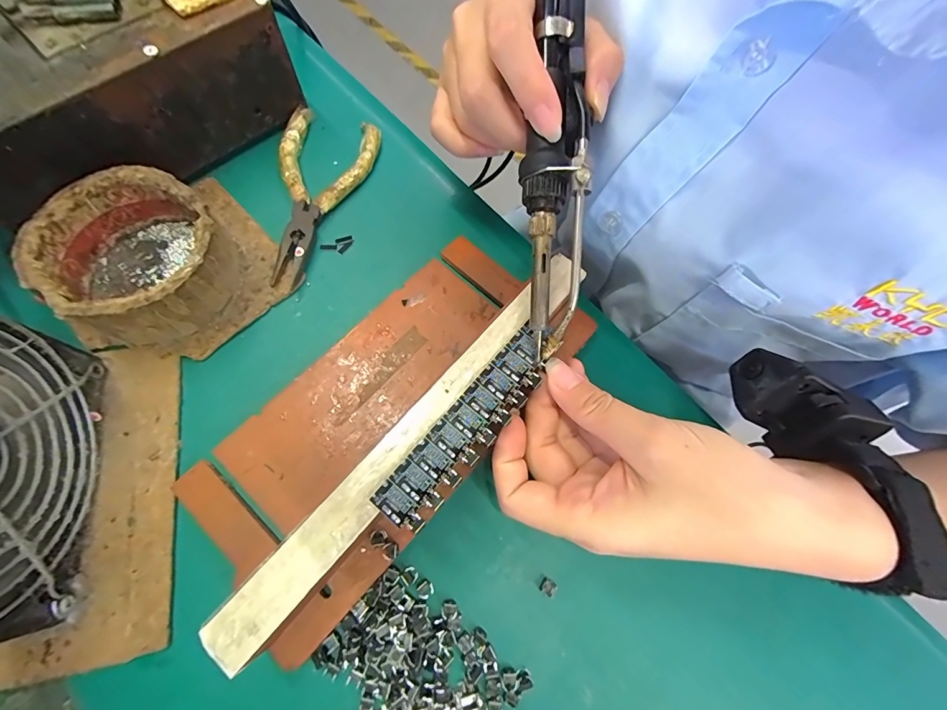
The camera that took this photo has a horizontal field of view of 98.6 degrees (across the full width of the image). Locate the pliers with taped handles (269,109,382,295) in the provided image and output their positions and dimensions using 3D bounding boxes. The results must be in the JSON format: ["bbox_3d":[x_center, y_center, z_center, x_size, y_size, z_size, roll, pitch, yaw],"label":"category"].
[{"bbox_3d":[-0.107,-0.103,0.255,0.061,0.008,0.126,19,70,4],"label":"pliers with taped handles"}]

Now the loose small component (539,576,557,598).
[{"bbox_3d":[0.035,0.108,0.190,0.007,0.005,0.007,34,74,9],"label":"loose small component"}]

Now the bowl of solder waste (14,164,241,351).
[{"bbox_3d":[-0.173,-0.050,0.213,0.081,0.042,0.079,1,70,-3],"label":"bowl of solder waste"}]

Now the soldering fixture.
[{"bbox_3d":[-0.037,0.020,0.196,0.097,0.038,0.212,41,75,11],"label":"soldering fixture"}]

